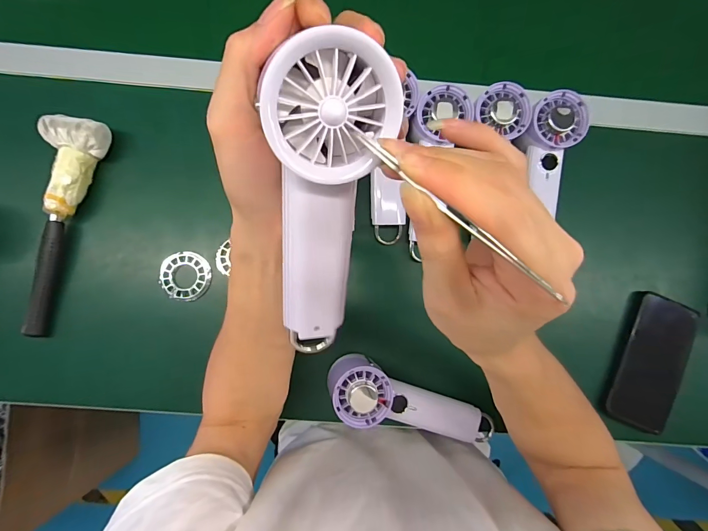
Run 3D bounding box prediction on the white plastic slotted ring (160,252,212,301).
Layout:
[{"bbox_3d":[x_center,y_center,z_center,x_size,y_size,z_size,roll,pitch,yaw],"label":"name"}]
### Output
[{"bbox_3d":[-0.200,0.014,0.431,0.059,0.022,0.056,0,84,-2],"label":"white plastic slotted ring"}]

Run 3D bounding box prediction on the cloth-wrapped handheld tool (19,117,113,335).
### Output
[{"bbox_3d":[-0.348,-0.046,0.410,0.071,0.045,0.253,14,84,0],"label":"cloth-wrapped handheld tool"}]

